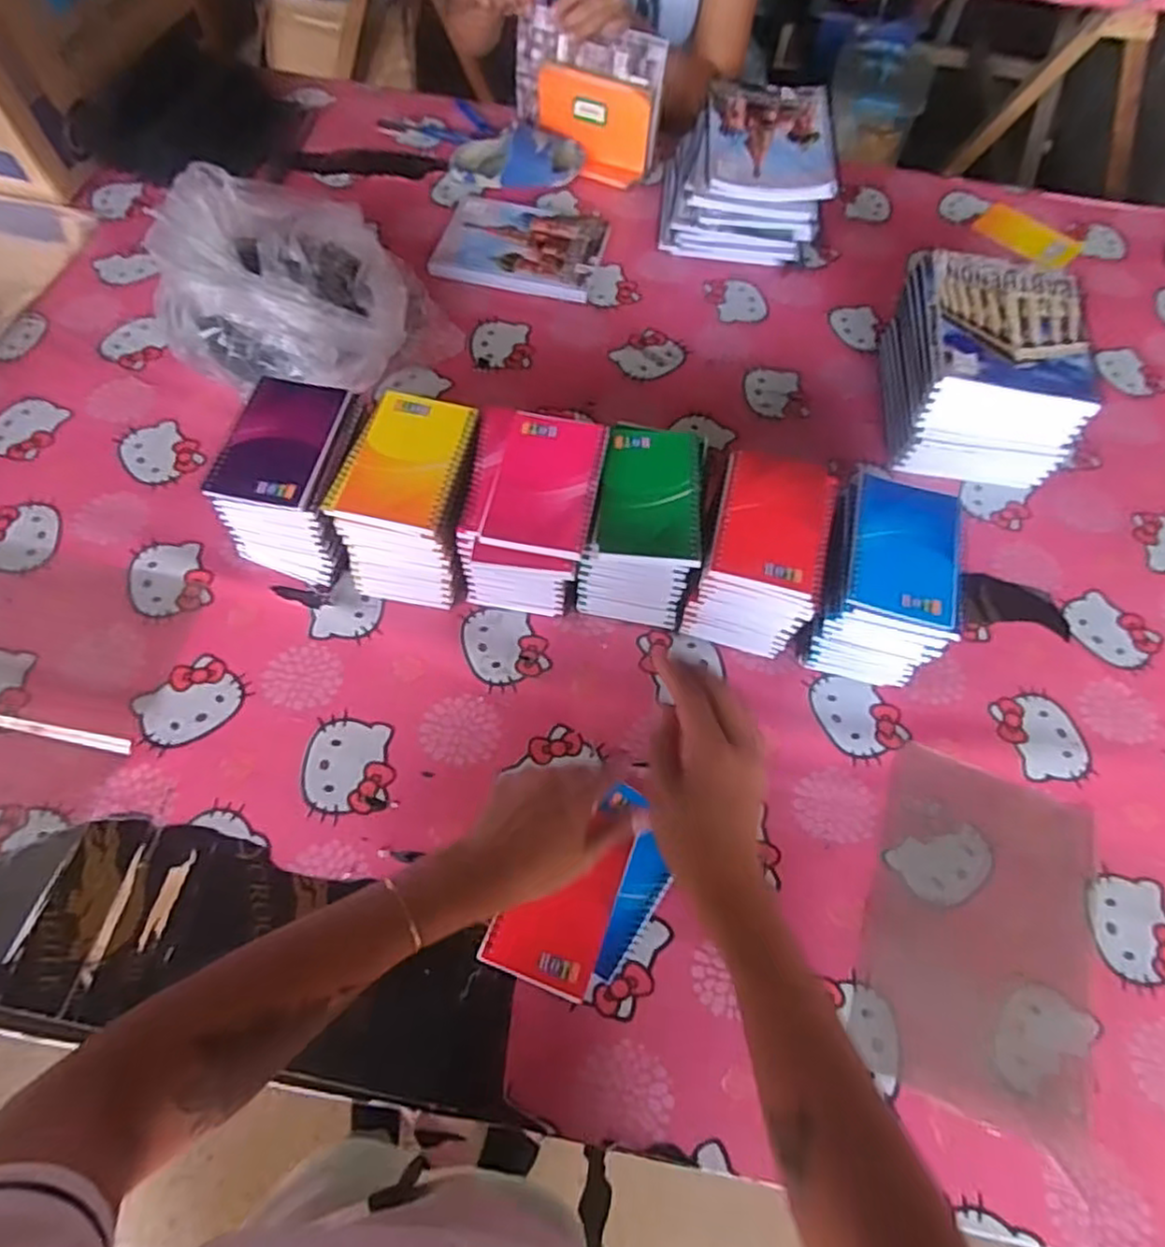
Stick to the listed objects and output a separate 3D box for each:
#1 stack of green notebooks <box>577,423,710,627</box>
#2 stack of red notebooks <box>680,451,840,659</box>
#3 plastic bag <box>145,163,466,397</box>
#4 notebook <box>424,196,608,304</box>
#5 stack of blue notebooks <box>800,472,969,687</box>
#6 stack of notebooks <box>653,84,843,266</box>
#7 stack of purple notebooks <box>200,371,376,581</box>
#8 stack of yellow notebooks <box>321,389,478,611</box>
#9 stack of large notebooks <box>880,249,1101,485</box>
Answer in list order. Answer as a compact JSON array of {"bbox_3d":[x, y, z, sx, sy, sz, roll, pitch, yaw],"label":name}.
[{"bbox_3d":[0.051,-0.083,0.636,0.089,0.122,0.126,8,61,1],"label":"stack of green notebooks"},{"bbox_3d":[0.154,-0.059,0.627,0.090,0.121,0.131,16,62,5],"label":"stack of red notebooks"},{"bbox_3d":[-0.301,-0.364,0.753,0.252,0.152,0.276,-38,70,-21],"label":"plastic bag"},{"bbox_3d":[-0.074,-0.480,0.897,0.195,0.019,0.172,11,61,2],"label":"notebook"},{"bbox_3d":[0.248,-0.031,0.614,0.102,0.130,0.133,11,61,2],"label":"stack of blue notebooks"},{"bbox_3d":[0.204,-0.566,0.906,0.191,0.115,0.211,6,61,0],"label":"stack of notebooks"},{"bbox_3d":[-0.244,-0.120,0.636,0.101,0.128,0.132,6,63,0],"label":"stack of purple notebooks"},{"bbox_3d":[-0.147,-0.104,0.629,0.099,0.129,0.129,11,61,2],"label":"stack of yellow notebooks"},{"bbox_3d":[0.417,-0.262,0.752,0.161,0.123,0.211,8,61,1],"label":"stack of large notebooks"}]

